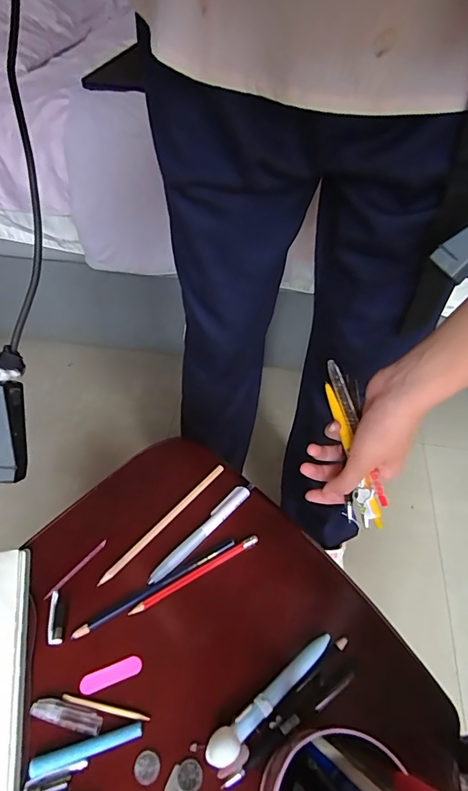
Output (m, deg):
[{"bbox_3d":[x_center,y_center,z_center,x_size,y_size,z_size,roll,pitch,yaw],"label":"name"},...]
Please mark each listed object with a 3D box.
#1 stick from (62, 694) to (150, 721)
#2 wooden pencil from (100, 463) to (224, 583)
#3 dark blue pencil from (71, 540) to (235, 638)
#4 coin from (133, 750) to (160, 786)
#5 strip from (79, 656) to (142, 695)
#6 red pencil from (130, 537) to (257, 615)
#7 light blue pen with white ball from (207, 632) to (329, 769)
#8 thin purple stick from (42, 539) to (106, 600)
[{"bbox_3d":[-0.101,0.246,0.343,0.070,0.004,0.005,9,50,6],"label":"stick"},{"bbox_3d":[-0.068,0.125,0.437,0.011,0.004,0.161,34,57,24],"label":"wooden pencil"},{"bbox_3d":[-0.069,0.174,0.399,0.156,0.004,0.010,-24,54,-20],"label":"dark blue pencil"},{"bbox_3d":[-0.064,0.274,0.322,0.019,0.004,0.019,1,50,-1],"label":"coin"},{"bbox_3d":[-0.101,0.228,0.357,0.049,0.004,0.015,-17,52,-15],"label":"strip"},{"bbox_3d":[-0.035,0.165,0.406,0.130,0.007,0.010,-24,54,-20],"label":"red pencil"},{"bbox_3d":[0.031,0.234,0.342,0.125,0.014,0.019,-33,58,-25],"label":"light blue pen with white ball"},{"bbox_3d":[-0.147,0.162,0.408,0.005,0.004,0.069,34,57,24],"label":"thin purple stick"}]

